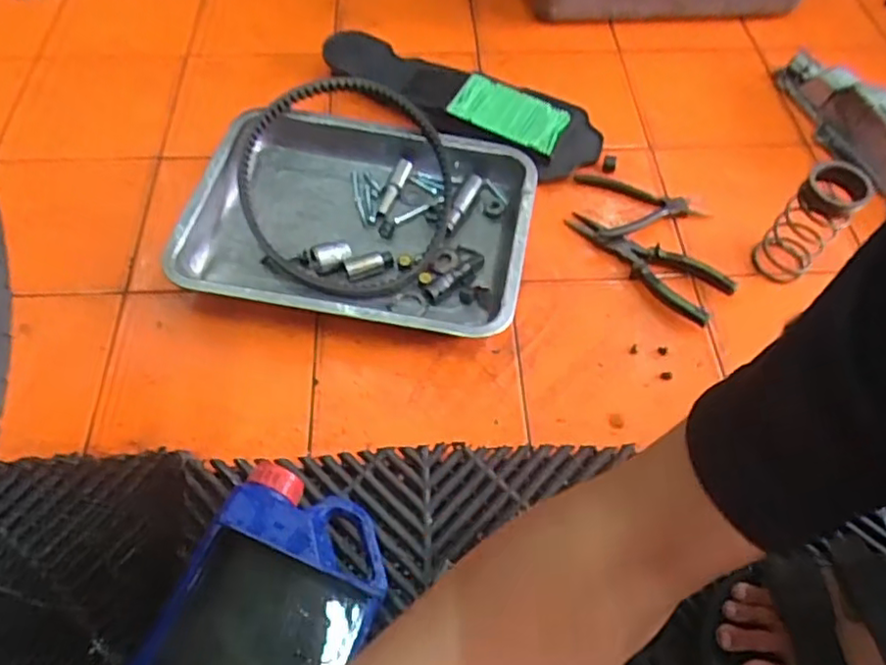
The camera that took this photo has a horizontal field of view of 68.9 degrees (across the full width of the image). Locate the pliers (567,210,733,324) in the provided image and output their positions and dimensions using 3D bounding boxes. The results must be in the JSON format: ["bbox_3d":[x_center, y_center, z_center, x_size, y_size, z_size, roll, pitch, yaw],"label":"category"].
[{"bbox_3d":[0.215,-0.077,0.694,0.179,0.014,0.064,36,63,20],"label":"pliers"}]

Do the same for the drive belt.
[{"bbox_3d":[-0.102,-0.167,0.695,0.233,0.084,0.261,-16,59,-11],"label":"drive belt"}]

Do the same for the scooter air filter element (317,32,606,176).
[{"bbox_3d":[0.010,-0.301,0.830,0.396,0.045,0.120,25,60,14],"label":"scooter air filter element"}]

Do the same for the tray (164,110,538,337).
[{"bbox_3d":[-0.085,-0.125,0.709,0.353,0.056,0.272,9,58,5],"label":"tray"}]

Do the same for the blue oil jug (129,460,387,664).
[{"bbox_3d":[-0.122,0.205,0.474,0.142,0.075,0.190,24,60,13],"label":"blue oil jug"}]

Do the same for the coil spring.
[{"bbox_3d":[0.368,-0.107,0.653,0.059,0.118,0.068,34,63,19],"label":"coil spring"}]

